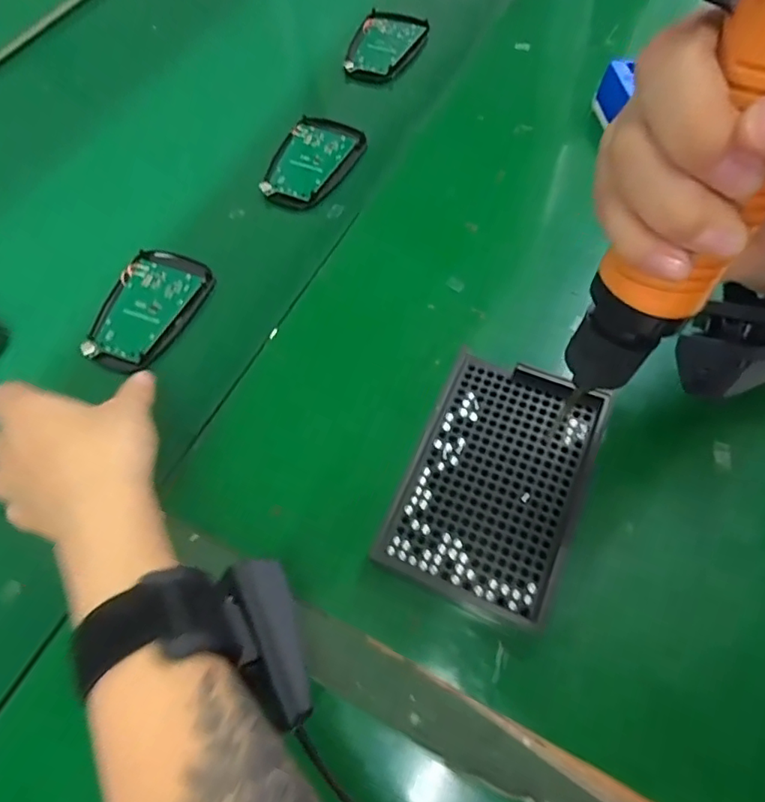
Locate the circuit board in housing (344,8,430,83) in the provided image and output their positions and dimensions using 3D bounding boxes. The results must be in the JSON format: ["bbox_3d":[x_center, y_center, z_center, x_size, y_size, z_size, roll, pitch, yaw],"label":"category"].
[{"bbox_3d":[0.002,-0.335,0.503,0.061,0.015,0.094,18,66,10],"label":"circuit board in housing"}]

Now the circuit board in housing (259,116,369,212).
[{"bbox_3d":[-0.059,-0.196,0.436,0.061,0.011,0.097,24,67,13],"label":"circuit board in housing"}]

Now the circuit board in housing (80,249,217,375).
[{"bbox_3d":[-0.167,-0.065,0.377,0.060,0.011,0.096,23,67,12],"label":"circuit board in housing"}]

